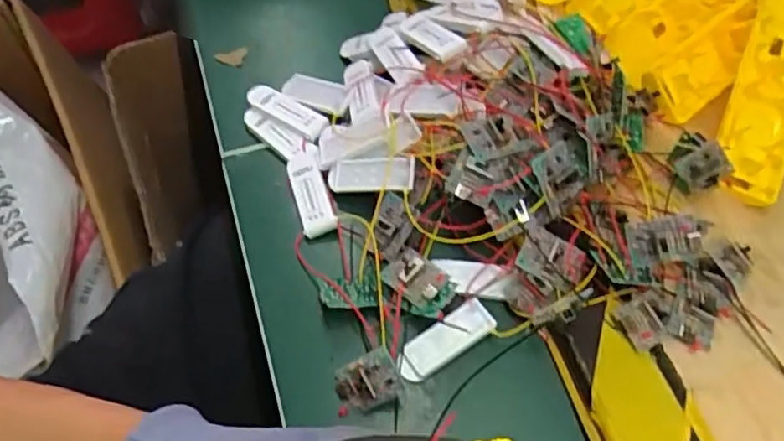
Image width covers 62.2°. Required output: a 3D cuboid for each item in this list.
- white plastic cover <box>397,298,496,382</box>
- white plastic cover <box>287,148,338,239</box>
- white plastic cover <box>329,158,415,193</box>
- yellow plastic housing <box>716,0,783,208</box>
[{"bbox_3d":[0.029,0.067,0.360,0.056,0.013,0.019,-29,65,-17],"label":"white plastic cover"},{"bbox_3d":[-0.051,-0.018,0.404,0.020,0.008,0.059,-14,62,-10],"label":"white plastic cover"},{"bbox_3d":[-0.013,-0.028,0.395,0.057,0.004,0.020,-1,86,23],"label":"white plastic cover"},{"bbox_3d":[0.236,-0.084,0.399,0.047,0.019,0.155,19,77,9],"label":"yellow plastic housing"}]

